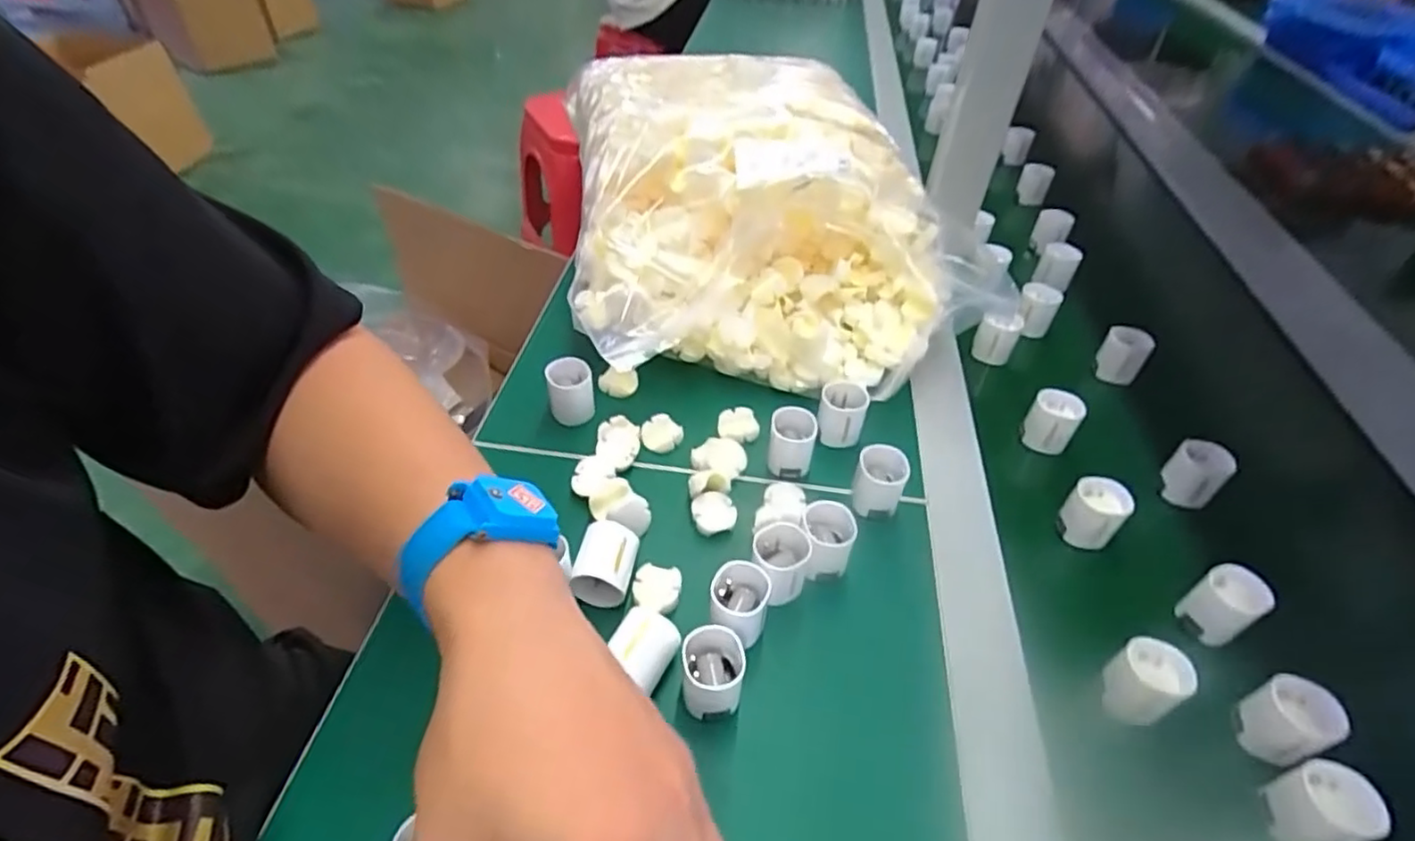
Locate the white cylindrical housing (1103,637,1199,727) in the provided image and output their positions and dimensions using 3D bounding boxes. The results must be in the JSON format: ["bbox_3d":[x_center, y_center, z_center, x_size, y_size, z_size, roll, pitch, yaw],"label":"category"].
[{"bbox_3d":[0.216,0.129,0.333,0.035,0.030,0.030,-23,56,-20],"label":"white cylindrical housing"}]

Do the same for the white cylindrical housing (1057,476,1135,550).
[{"bbox_3d":[0.236,0.056,0.410,0.032,0.032,0.034,1,51,-2],"label":"white cylindrical housing"}]

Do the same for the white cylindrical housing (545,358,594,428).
[{"bbox_3d":[-0.091,-0.021,0.446,0.029,0.031,0.030,1,51,-2],"label":"white cylindrical housing"}]

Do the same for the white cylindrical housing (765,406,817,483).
[{"bbox_3d":[0.053,0.015,0.423,0.027,0.035,0.031,6,51,2],"label":"white cylindrical housing"}]

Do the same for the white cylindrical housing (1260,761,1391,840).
[{"bbox_3d":[0.270,0.168,0.292,0.035,0.032,0.028,-15,53,-14],"label":"white cylindrical housing"}]

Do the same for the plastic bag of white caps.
[{"bbox_3d":[0.042,-0.176,0.525,0.285,0.117,0.343,-3,51,-5],"label":"plastic bag of white caps"}]

